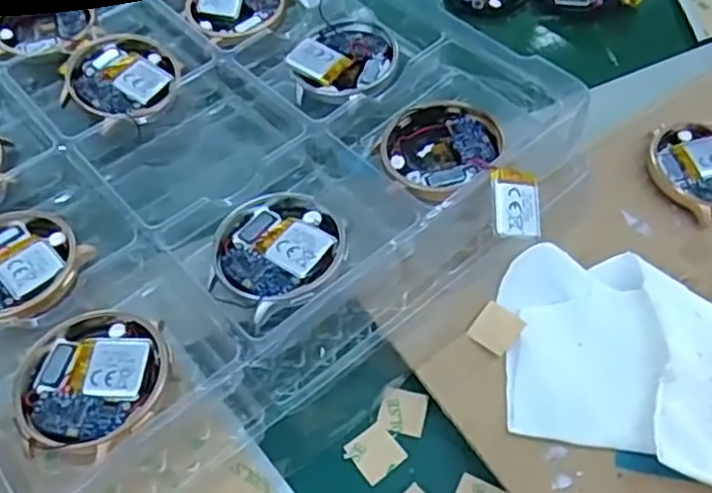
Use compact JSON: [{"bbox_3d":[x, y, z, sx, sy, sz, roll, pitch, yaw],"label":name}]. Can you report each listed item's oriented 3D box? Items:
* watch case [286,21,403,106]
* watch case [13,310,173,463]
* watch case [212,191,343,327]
[{"bbox_3d":[-0.004,-0.078,0.286,0.042,0.009,0.043,7,56,3],"label":"watch case"},{"bbox_3d":[-0.078,0.039,0.206,0.045,0.005,0.045,7,56,3],"label":"watch case"},{"bbox_3d":[-0.027,0.003,0.235,0.042,0.014,0.047,32,60,19],"label":"watch case"}]

